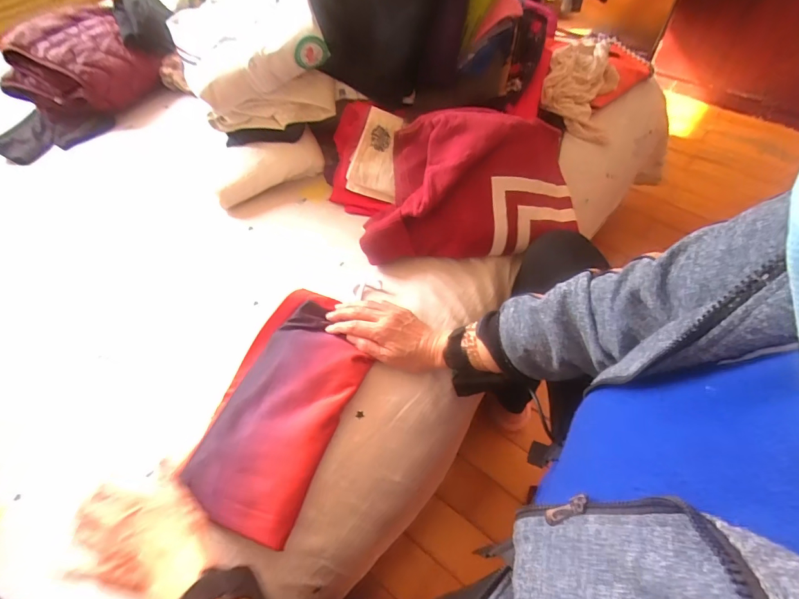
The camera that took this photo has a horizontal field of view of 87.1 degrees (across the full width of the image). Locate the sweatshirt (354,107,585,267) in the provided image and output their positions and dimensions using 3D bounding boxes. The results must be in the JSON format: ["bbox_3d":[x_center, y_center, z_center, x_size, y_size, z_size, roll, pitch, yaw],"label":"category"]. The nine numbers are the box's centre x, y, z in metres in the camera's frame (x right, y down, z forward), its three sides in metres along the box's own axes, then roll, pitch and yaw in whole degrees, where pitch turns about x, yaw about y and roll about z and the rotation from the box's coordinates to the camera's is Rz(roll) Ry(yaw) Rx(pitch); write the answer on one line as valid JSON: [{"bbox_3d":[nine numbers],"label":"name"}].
[{"bbox_3d":[0.111,-0.170,0.651,0.338,0.155,0.178,-5,55,-2],"label":"sweatshirt"}]

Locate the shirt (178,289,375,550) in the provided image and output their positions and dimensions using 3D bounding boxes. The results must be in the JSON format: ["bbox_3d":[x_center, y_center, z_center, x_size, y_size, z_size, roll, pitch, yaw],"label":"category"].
[{"bbox_3d":[-0.141,0.115,0.522,0.157,0.030,0.295,17,57,13],"label":"shirt"}]

